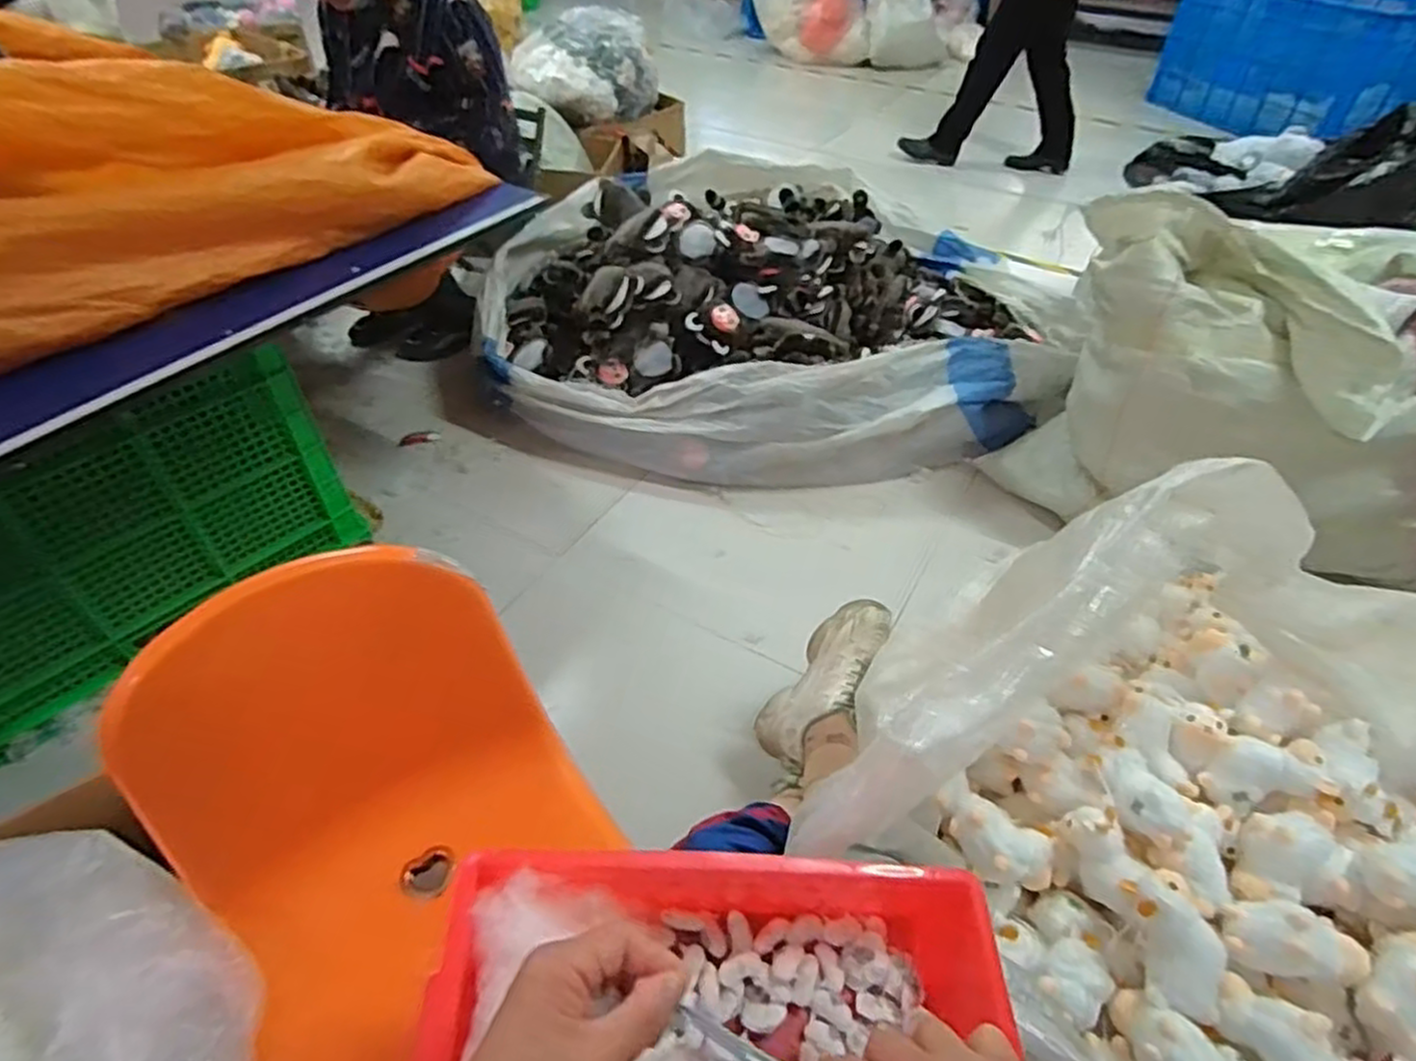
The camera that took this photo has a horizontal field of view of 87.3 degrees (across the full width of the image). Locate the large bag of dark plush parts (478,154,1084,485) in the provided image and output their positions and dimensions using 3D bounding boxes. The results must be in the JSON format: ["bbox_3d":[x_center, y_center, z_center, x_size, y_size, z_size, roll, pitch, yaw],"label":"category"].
[{"bbox_3d":[0.181,-0.577,1.808,1.348,0.309,1.048,2,44,1],"label":"large bag of dark plush parts"}]

